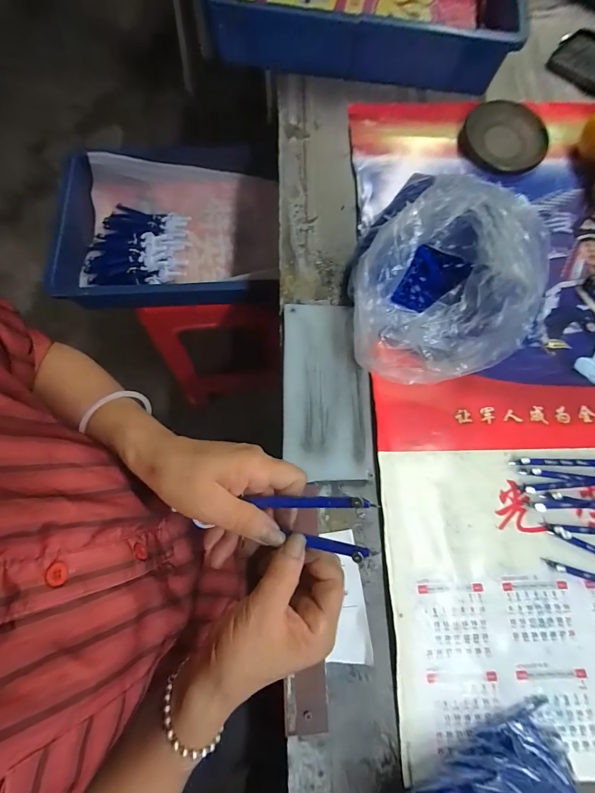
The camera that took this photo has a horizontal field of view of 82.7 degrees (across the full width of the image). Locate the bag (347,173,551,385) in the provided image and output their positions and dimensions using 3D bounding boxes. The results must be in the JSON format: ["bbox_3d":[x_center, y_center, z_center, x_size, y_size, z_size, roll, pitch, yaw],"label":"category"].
[{"bbox_3d":[0.141,-0.103,0.346,0.168,0.111,0.160,-7,74,-3],"label":"bag"}]

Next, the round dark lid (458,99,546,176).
[{"bbox_3d":[0.283,-0.353,0.463,0.106,0.022,0.102,0,74,-1],"label":"round dark lid"}]

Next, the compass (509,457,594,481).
[{"bbox_3d":[0.302,0.075,0.348,0.152,0.013,0.022,2,74,-1],"label":"compass"}]

